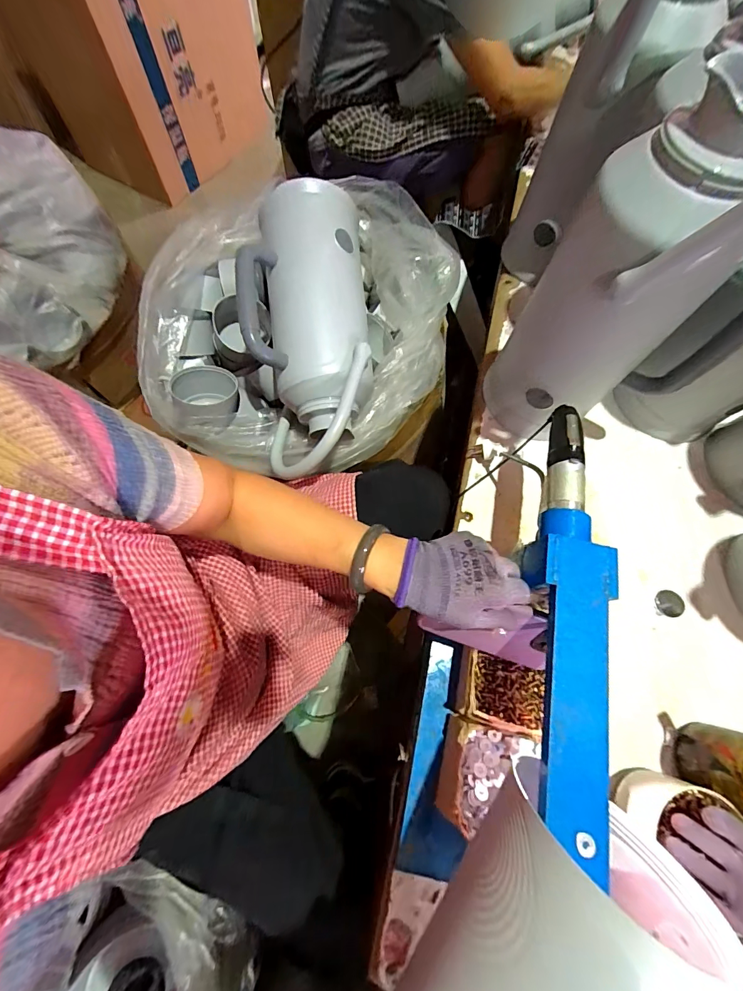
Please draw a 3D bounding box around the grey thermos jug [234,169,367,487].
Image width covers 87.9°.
[{"bbox_3d":[-0.106,-0.264,0.622,0.186,0.124,0.406,-2,87,-2],"label":"grey thermos jug"}]

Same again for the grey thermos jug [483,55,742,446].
[{"bbox_3d":[0.287,-0.216,0.432,0.181,0.432,0.169,-12,70,-6],"label":"grey thermos jug"}]

